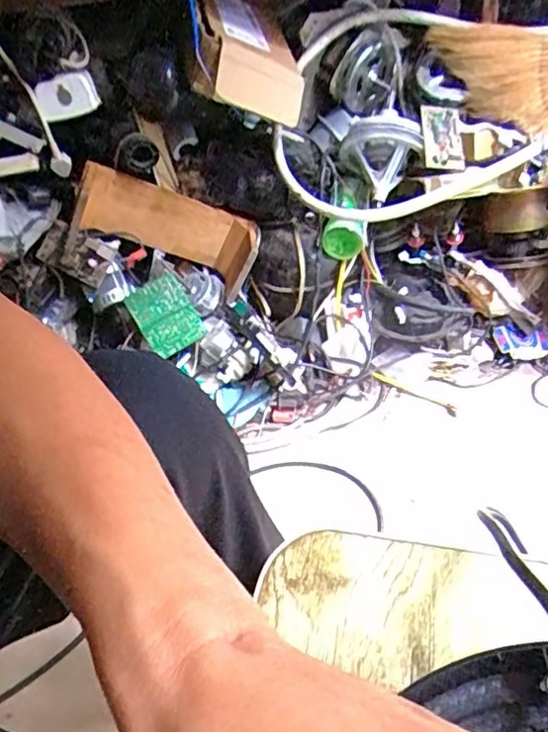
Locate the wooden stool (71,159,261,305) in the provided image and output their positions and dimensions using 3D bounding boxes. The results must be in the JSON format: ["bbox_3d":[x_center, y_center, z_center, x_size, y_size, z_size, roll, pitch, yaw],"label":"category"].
[{"bbox_3d":[-0.181,-0.226,1.022,0.304,0.125,0.084,20,44,-13],"label":"wooden stool"}]

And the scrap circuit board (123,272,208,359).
[{"bbox_3d":[-0.179,-0.085,1.005,0.095,0.011,0.124,-34,83,-16],"label":"scrap circuit board"}]

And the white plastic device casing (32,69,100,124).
[{"bbox_3d":[-0.309,-0.403,0.904,0.083,0.056,0.020,-17,24,2],"label":"white plastic device casing"}]

